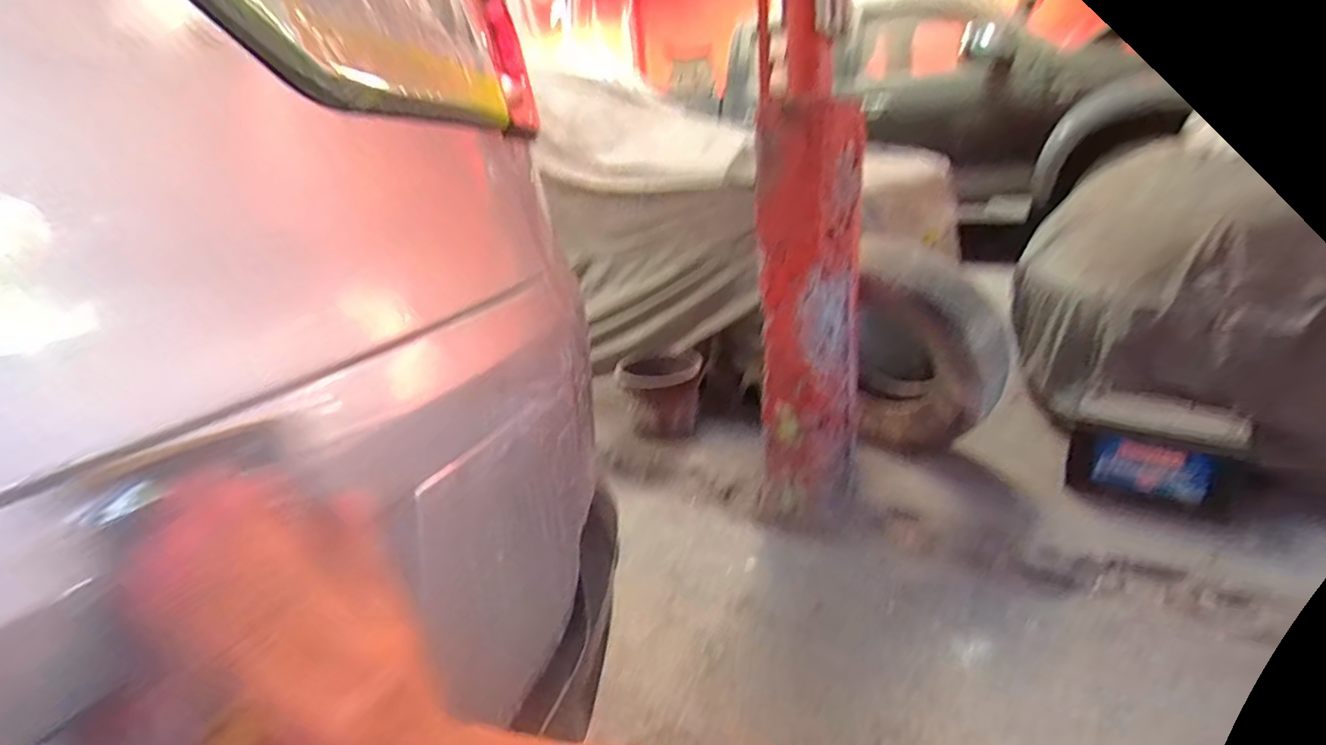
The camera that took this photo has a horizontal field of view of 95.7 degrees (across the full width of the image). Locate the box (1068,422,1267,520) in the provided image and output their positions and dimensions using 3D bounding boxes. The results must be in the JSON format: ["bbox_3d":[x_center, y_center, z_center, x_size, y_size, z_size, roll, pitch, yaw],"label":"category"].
[{"bbox_3d":[1.055,0.212,1.281,0.314,0.141,0.062,11,26,37],"label":"box"}]

